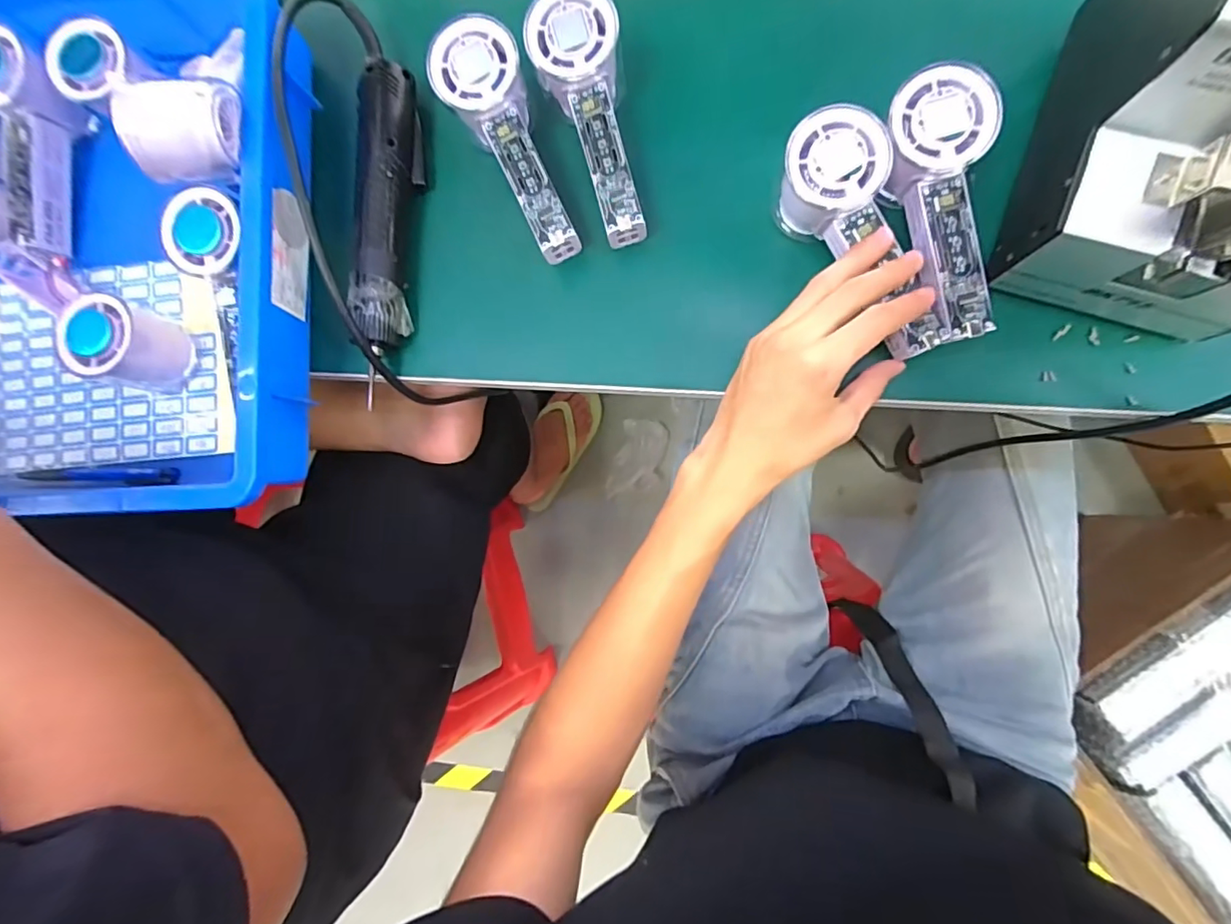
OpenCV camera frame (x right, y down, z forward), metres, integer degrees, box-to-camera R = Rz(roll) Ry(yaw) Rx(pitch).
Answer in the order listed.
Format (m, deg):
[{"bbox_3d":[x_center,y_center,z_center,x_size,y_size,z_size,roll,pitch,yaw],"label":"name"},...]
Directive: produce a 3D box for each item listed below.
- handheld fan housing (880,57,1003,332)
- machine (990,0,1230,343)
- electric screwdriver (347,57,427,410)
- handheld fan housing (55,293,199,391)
[{"bbox_3d":[0.193,-0.149,0.331,0.053,0.040,0.145,-10,97,6],"label":"handheld fan housing"},{"bbox_3d":[0.303,-0.176,0.270,0.127,0.145,0.175,16,87,9],"label":"machine"},{"bbox_3d":[-0.161,-0.166,0.387,0.033,0.035,0.227,2,85,8],"label":"electric screwdriver"},{"bbox_3d":[-0.340,-0.082,0.388,0.046,0.063,0.053,15,87,8],"label":"handheld fan housing"}]

